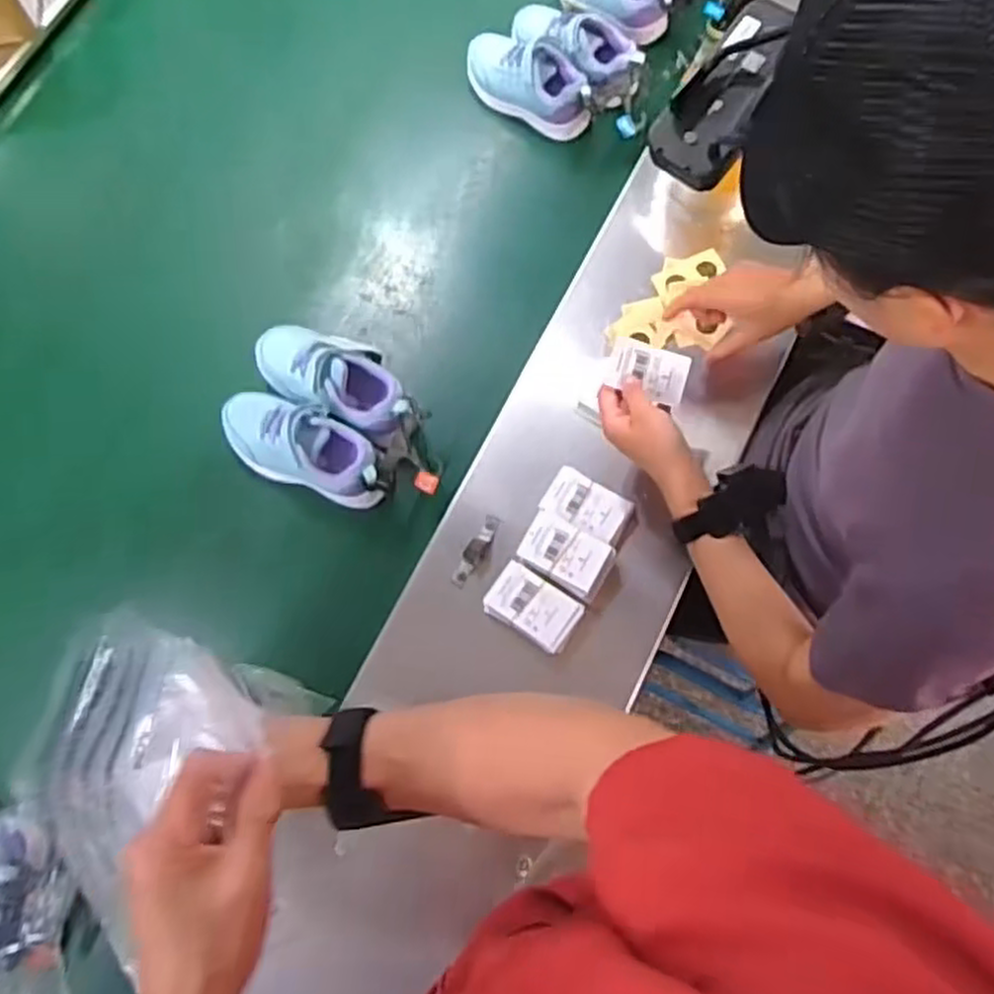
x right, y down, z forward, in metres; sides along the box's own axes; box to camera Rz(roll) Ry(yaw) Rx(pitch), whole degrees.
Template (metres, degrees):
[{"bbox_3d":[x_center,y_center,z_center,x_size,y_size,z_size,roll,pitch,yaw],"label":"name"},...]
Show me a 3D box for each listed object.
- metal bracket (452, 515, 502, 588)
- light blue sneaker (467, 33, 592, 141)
[{"bbox_3d":[-0.021,0.053,0.766,0.019,0.007,0.079,29,76,11],"label":"metal bracket"},{"bbox_3d":[0.037,-0.493,0.911,0.176,0.067,0.067,35,77,12],"label":"light blue sneaker"}]

